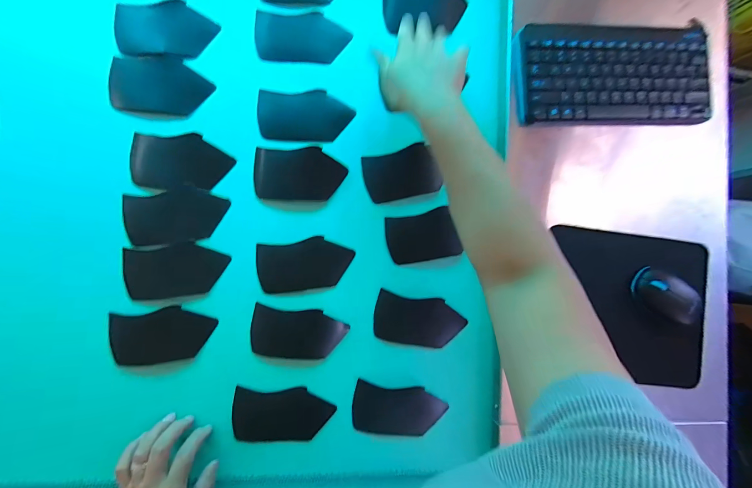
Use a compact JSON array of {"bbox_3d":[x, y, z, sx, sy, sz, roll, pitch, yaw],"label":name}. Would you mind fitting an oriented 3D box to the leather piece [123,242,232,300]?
[{"bbox_3d":[-0.261,0.034,0.433,0.125,0.004,0.067,-7,88,-6],"label":"leather piece"}]

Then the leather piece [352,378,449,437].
[{"bbox_3d":[0.031,0.229,0.456,0.124,0.007,0.067,7,87,0],"label":"leather piece"}]

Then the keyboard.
[{"bbox_3d":[0.334,-0.235,0.463,0.277,0.027,0.131,-2,87,-6],"label":"keyboard"}]

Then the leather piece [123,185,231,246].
[{"bbox_3d":[-0.262,-0.037,0.436,0.124,0.009,0.068,-10,93,-11],"label":"leather piece"}]

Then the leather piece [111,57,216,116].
[{"bbox_3d":[-0.288,-0.212,0.444,0.125,0.006,0.071,2,98,-6],"label":"leather piece"}]

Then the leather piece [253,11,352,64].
[{"bbox_3d":[-0.104,-0.292,0.469,0.127,0.004,0.067,0,93,-5],"label":"leather piece"}]

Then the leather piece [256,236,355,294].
[{"bbox_3d":[-0.096,0.028,0.453,0.125,0.006,0.067,-7,95,-6],"label":"leather piece"}]

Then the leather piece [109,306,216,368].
[{"bbox_3d":[-0.275,0.118,0.423,0.125,0.014,0.069,-8,88,-6],"label":"leather piece"}]

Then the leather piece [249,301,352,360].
[{"bbox_3d":[-0.104,0.122,0.448,0.123,0.004,0.065,8,87,-5],"label":"leather piece"}]

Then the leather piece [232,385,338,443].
[{"bbox_3d":[-0.124,0.228,0.443,0.127,0.004,0.067,4,85,-8],"label":"leather piece"}]

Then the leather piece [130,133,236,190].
[{"bbox_3d":[-0.257,-0.107,0.433,0.125,0.017,0.067,2,87,-6],"label":"leather piece"}]

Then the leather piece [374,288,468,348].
[{"bbox_3d":[0.061,0.109,0.467,0.125,0.004,0.068,10,92,-3],"label":"leather piece"}]

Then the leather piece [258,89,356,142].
[{"bbox_3d":[-0.098,-0.179,0.465,0.127,0.005,0.070,1,85,-7],"label":"leather piece"}]

